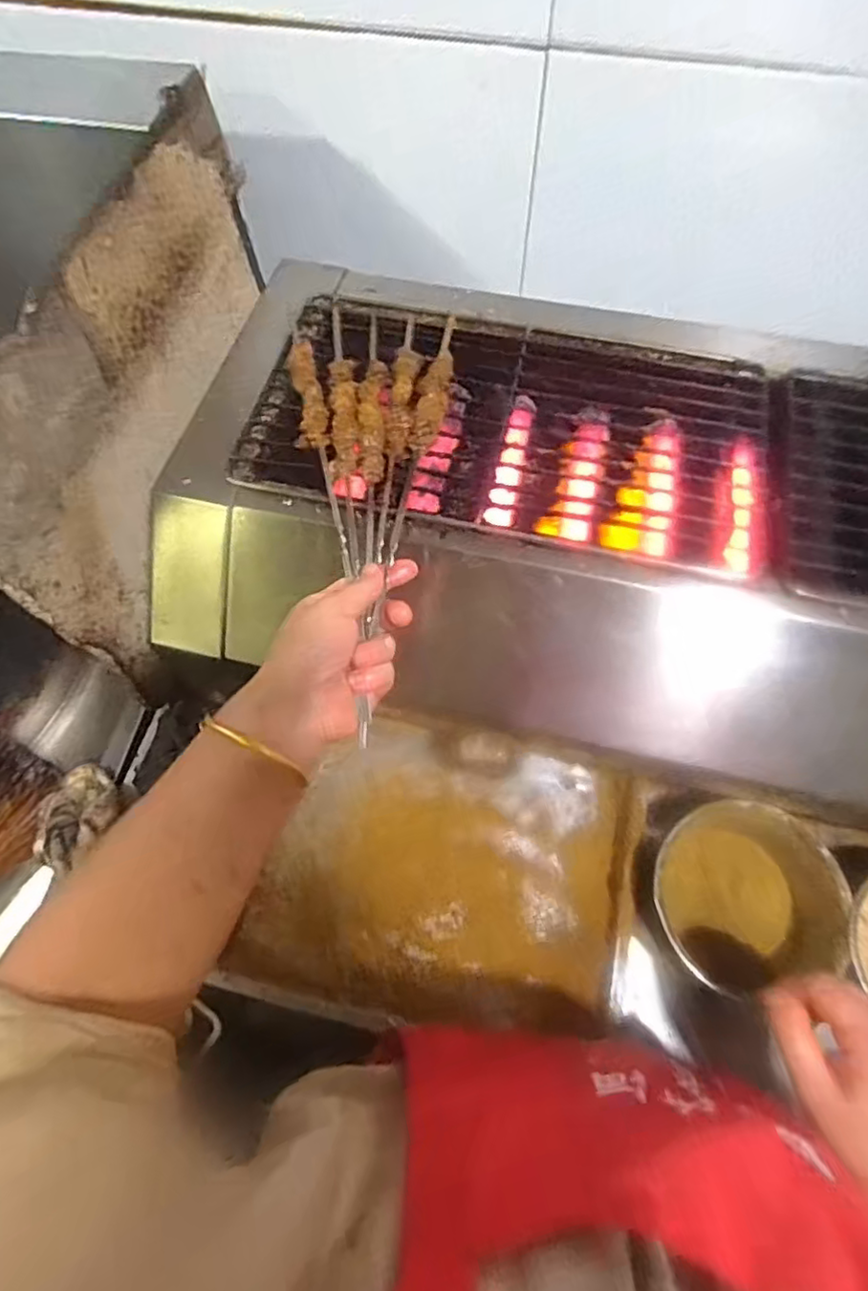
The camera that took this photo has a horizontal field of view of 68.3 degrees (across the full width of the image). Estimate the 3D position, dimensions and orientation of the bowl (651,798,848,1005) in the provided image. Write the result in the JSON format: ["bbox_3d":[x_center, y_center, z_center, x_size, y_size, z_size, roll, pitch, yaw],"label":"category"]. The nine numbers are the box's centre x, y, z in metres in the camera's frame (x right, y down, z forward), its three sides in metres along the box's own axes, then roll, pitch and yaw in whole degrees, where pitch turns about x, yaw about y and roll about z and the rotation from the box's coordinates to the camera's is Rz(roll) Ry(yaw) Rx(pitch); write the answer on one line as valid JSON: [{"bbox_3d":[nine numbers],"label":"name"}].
[{"bbox_3d":[0.266,0.218,0.556,0.137,0.074,0.148,8,65,5],"label":"bowl"}]

